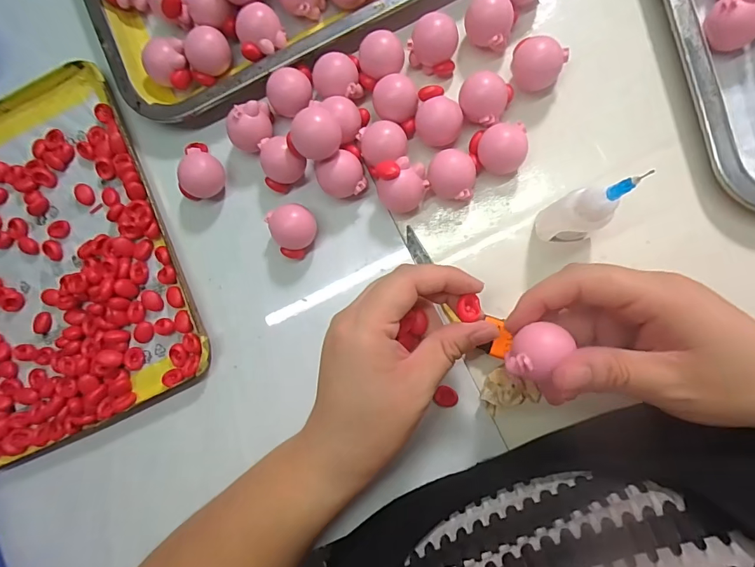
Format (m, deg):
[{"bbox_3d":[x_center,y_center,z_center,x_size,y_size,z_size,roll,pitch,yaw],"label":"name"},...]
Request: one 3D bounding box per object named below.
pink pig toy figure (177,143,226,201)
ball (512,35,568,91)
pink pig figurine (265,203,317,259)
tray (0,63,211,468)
[{"bbox_3d":[-0.117,-0.077,0.283,0.028,0.028,0.039,5,89,7],"label":"pink pig toy figure"},{"bbox_3d":[0.097,-0.133,0.262,0.030,0.022,0.030,0,88,7],"label":"ball"},{"bbox_3d":[-0.053,-0.035,0.276,0.029,0.024,0.031,0,88,7],"label":"pink pig figurine"},{"bbox_3d":[-0.244,-0.014,0.299,0.195,0.015,0.243,-24,86,6],"label":"tray"}]

